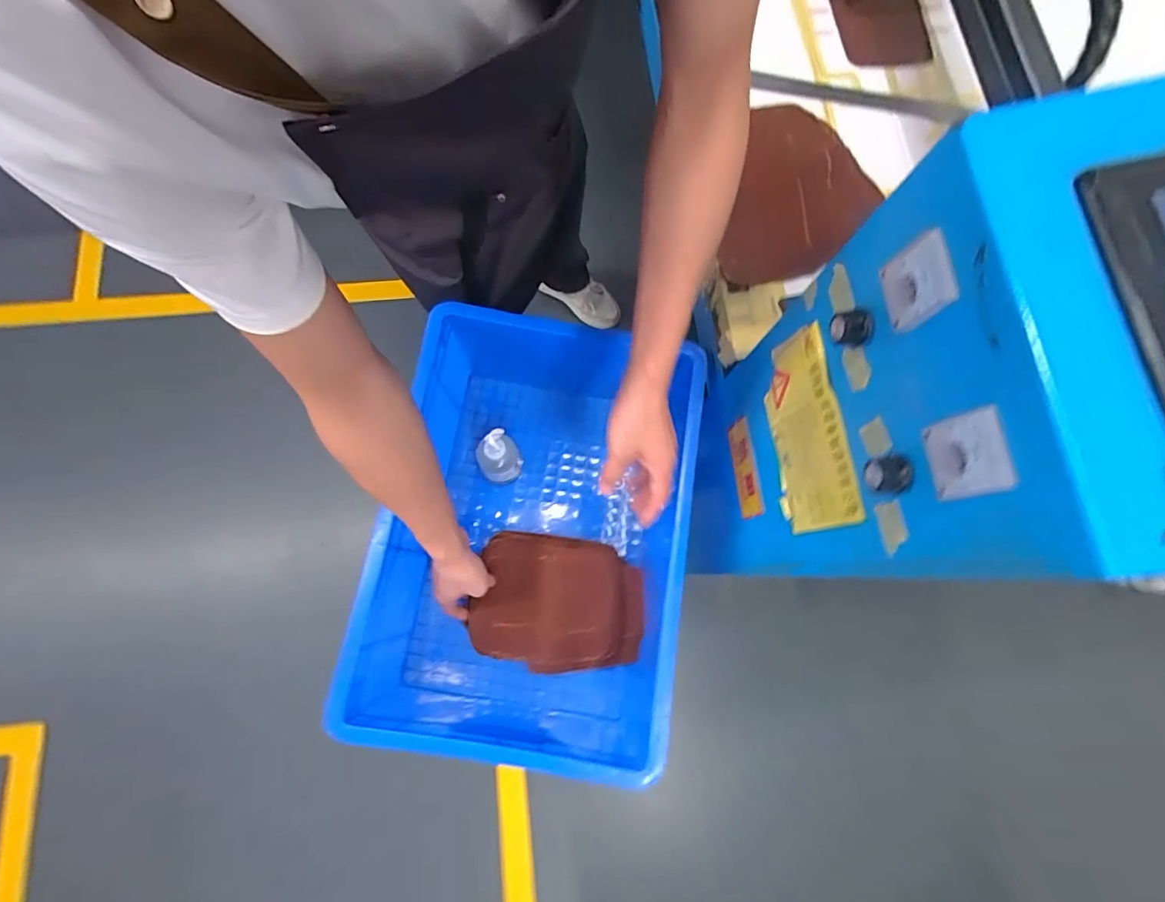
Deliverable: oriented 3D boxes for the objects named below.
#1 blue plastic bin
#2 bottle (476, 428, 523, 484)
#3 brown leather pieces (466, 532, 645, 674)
[{"bbox_3d":[-0.057,0.110,0.708,0.361,0.225,0.523,9,74,2],"label":"blue plastic bin"},{"bbox_3d":[-0.126,0.013,0.763,0.060,0.115,0.056,-40,78,-11],"label":"bottle"},{"bbox_3d":[-0.030,0.205,0.697,0.230,0.070,0.169,9,74,2],"label":"brown leather pieces"}]

